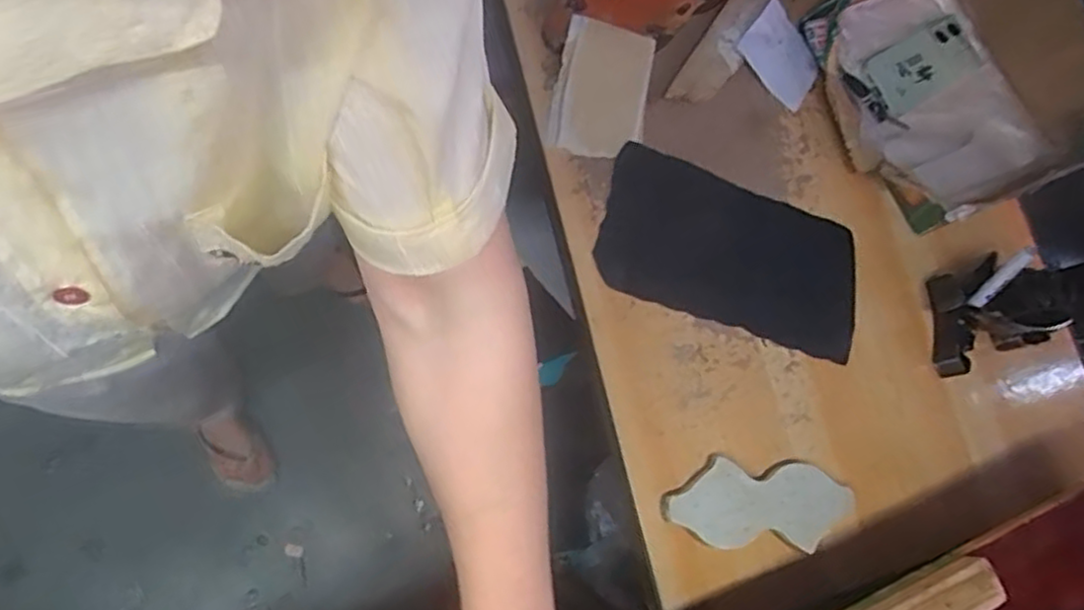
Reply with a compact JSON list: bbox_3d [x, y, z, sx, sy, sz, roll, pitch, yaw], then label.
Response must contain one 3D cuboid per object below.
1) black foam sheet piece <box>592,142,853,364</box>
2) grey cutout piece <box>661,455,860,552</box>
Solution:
[{"bbox_3d":[0.203,-0.055,0.745,0.293,0.011,0.163,19,69,-13],"label":"black foam sheet piece"},{"bbox_3d":[0.208,0.188,0.663,0.188,0.014,0.079,7,66,-12],"label":"grey cutout piece"}]

